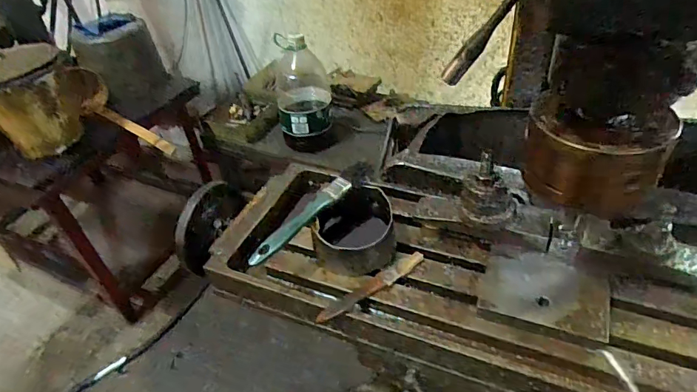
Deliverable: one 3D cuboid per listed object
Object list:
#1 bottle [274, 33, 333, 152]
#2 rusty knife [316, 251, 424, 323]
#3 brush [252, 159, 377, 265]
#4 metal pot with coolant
[{"bbox_3d":[-0.140,-0.306,1.426,0.166,0.389,0.149,-8,41,-3],"label":"bottle"},{"bbox_3d":[0.028,0.109,0.542,0.146,0.016,0.025,-23,44,-18],"label":"rusty knife"},{"bbox_3d":[-0.037,0.013,0.566,0.032,0.031,0.216,24,50,30],"label":"brush"},{"bbox_3d":[0.009,0.038,0.587,0.099,0.070,0.124,-1,42,5],"label":"metal pot with coolant"}]

